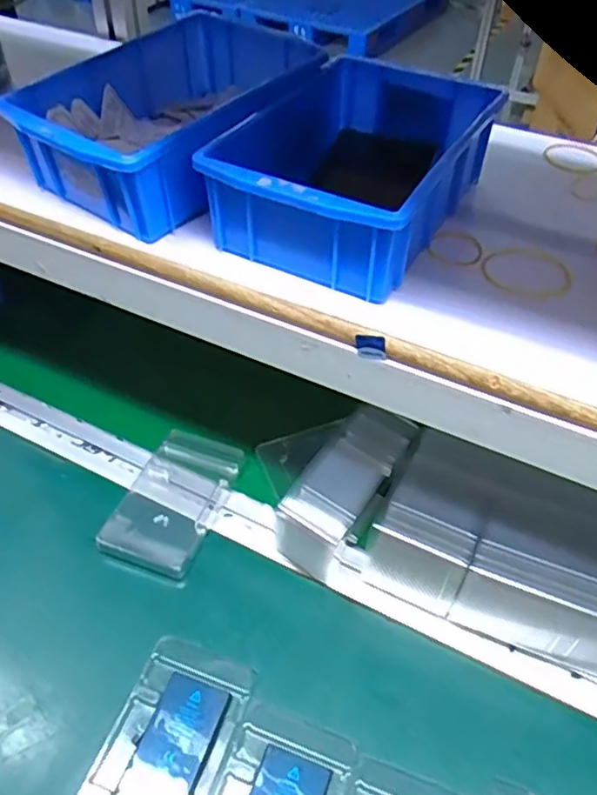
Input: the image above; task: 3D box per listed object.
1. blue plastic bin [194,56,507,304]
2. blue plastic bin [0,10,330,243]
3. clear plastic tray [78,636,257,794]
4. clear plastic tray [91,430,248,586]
[{"bbox_3d":[0.040,-0.153,0.421,0.132,0.063,0.201,24,50,19],"label":"blue plastic bin"},{"bbox_3d":[-0.088,-0.199,0.451,0.140,0.070,0.204,33,54,27],"label":"blue plastic bin"},{"bbox_3d":[-0.086,0.229,0.414,0.075,0.010,0.126,16,48,13],"label":"clear plastic tray"},{"bbox_3d":[-0.103,0.083,0.538,0.076,0.017,0.144,16,48,13],"label":"clear plastic tray"}]

